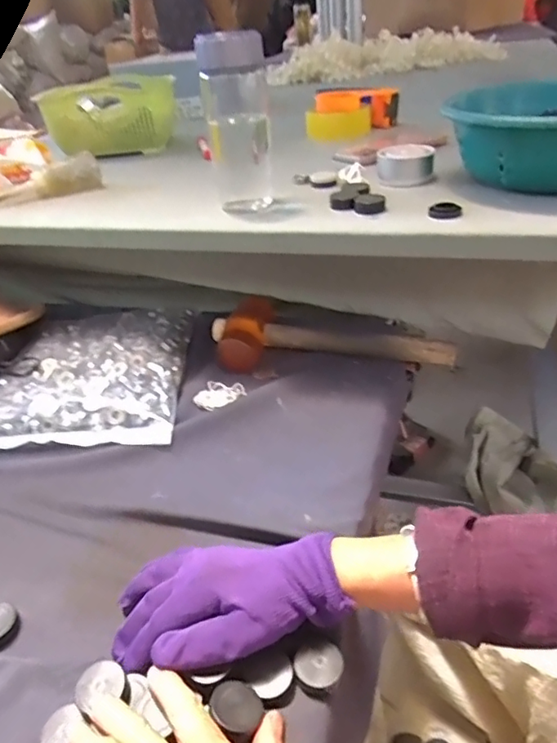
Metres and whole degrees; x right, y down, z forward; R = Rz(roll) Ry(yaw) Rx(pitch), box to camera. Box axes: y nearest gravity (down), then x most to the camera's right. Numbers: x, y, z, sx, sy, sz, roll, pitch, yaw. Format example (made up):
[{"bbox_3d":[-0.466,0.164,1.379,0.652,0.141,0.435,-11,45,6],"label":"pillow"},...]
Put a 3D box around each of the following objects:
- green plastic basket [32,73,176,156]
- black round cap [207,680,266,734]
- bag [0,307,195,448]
[{"bbox_3d":[-0.294,-0.476,0.985,0.217,0.118,0.165,-6,34,1],"label":"green plastic basket"},{"bbox_3d":[-0.027,0.209,0.341,0.031,0.006,0.030,29,26,23],"label":"black round cap"},{"bbox_3d":[-0.232,-0.002,0.677,0.245,0.039,0.260,-3,34,5],"label":"bag"}]

